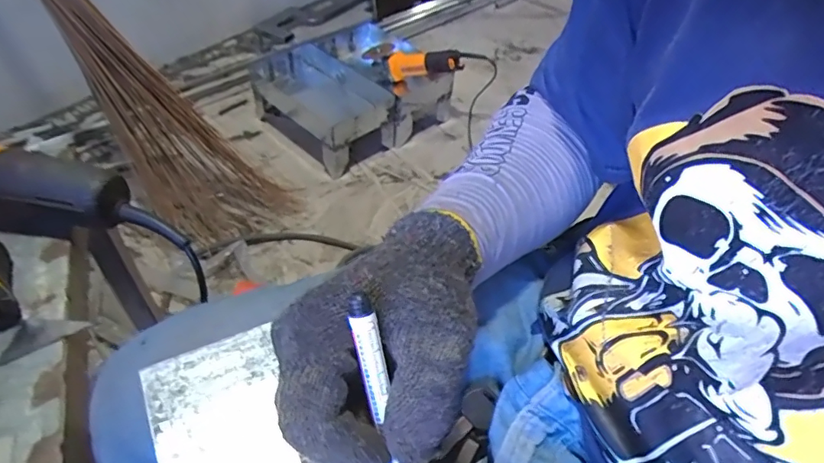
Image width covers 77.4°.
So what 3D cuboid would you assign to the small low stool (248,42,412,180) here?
[{"bbox_3d":[-0.250,-0.370,1.492,0.289,0.144,0.452,-33,58,-30],"label":"small low stool"}]

